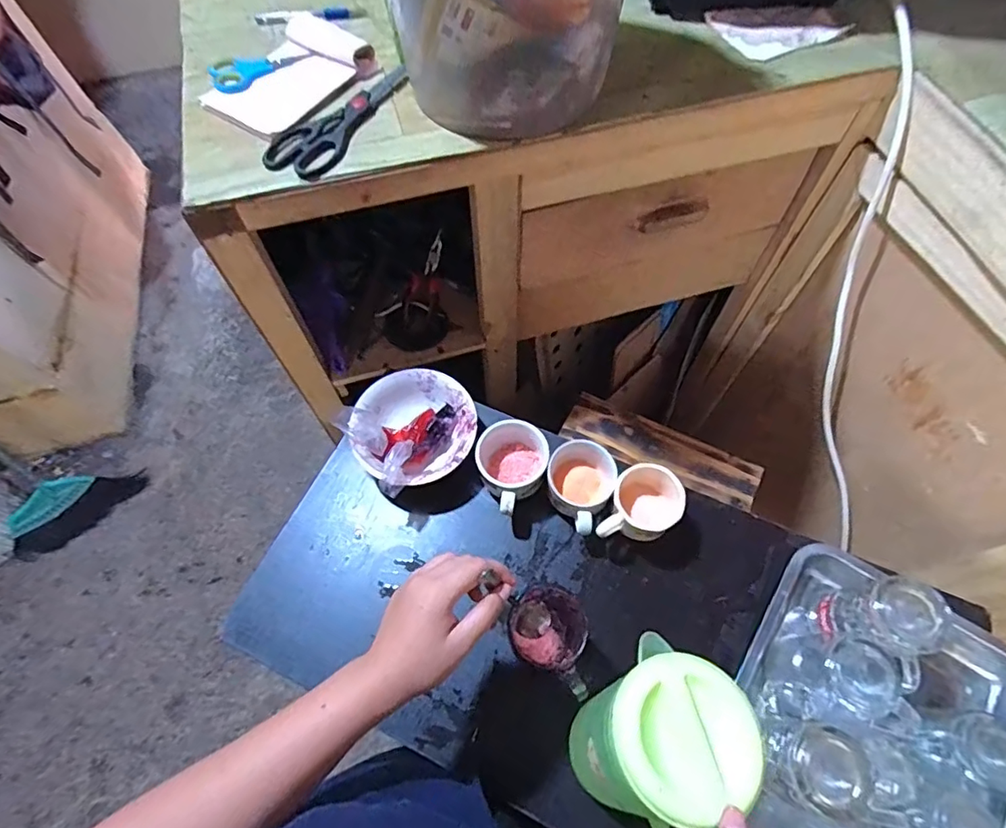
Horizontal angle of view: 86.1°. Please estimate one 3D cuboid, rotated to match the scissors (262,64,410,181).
[{"bbox_3d":[-0.171,-0.319,0.572,0.069,0.012,0.196,21,67,13],"label":"scissors"}]

